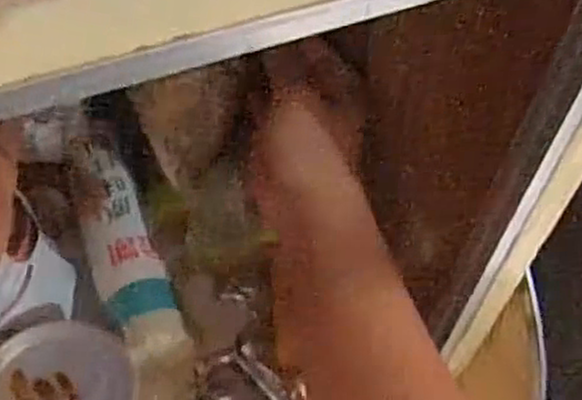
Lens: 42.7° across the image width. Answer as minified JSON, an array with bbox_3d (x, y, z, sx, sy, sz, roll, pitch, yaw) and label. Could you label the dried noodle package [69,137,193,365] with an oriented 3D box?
[{"bbox_3d":[-0.113,0.029,0.497,0.041,0.031,0.169,-18,58,-16],"label":"dried noodle package"}]

